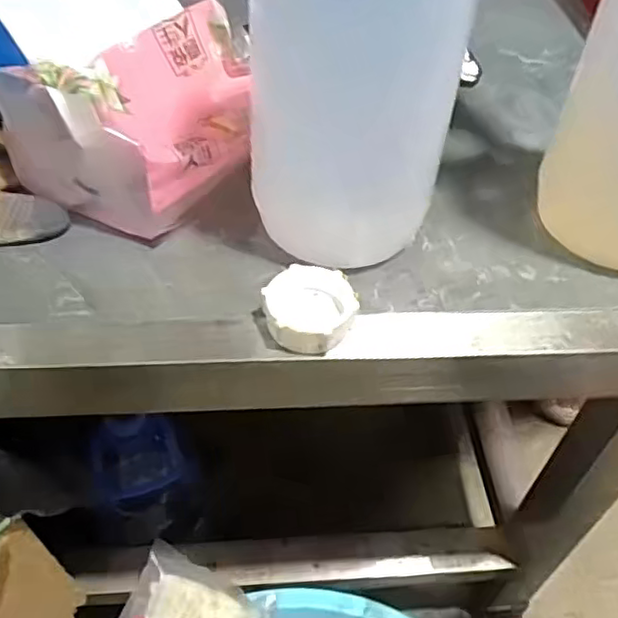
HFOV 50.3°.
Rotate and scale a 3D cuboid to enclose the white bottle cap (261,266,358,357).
[{"bbox_3d":[0.000,0.000,0.288,0.039,0.020,0.038,2,49,-2],"label":"white bottle cap"}]

